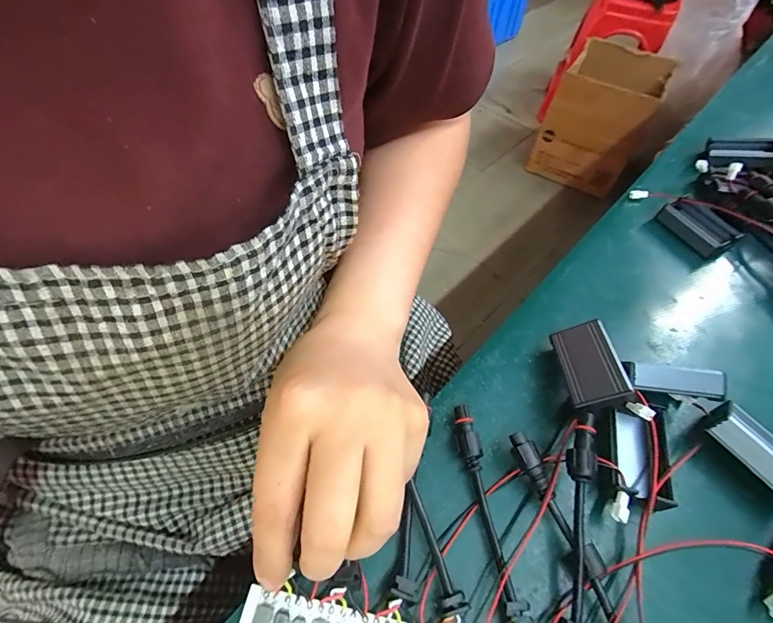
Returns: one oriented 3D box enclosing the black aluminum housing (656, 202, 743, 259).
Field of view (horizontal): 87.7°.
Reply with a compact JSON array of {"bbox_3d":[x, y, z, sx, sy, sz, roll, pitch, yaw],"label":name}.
[{"bbox_3d":[0.251,-0.068,0.326,0.032,0.019,0.051,-21,59,-18],"label":"black aluminum housing"}]

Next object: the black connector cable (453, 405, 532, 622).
[{"bbox_3d":[0.048,0.093,0.196,0.010,0.014,0.093,-7,55,-9],"label":"black connector cable"}]

